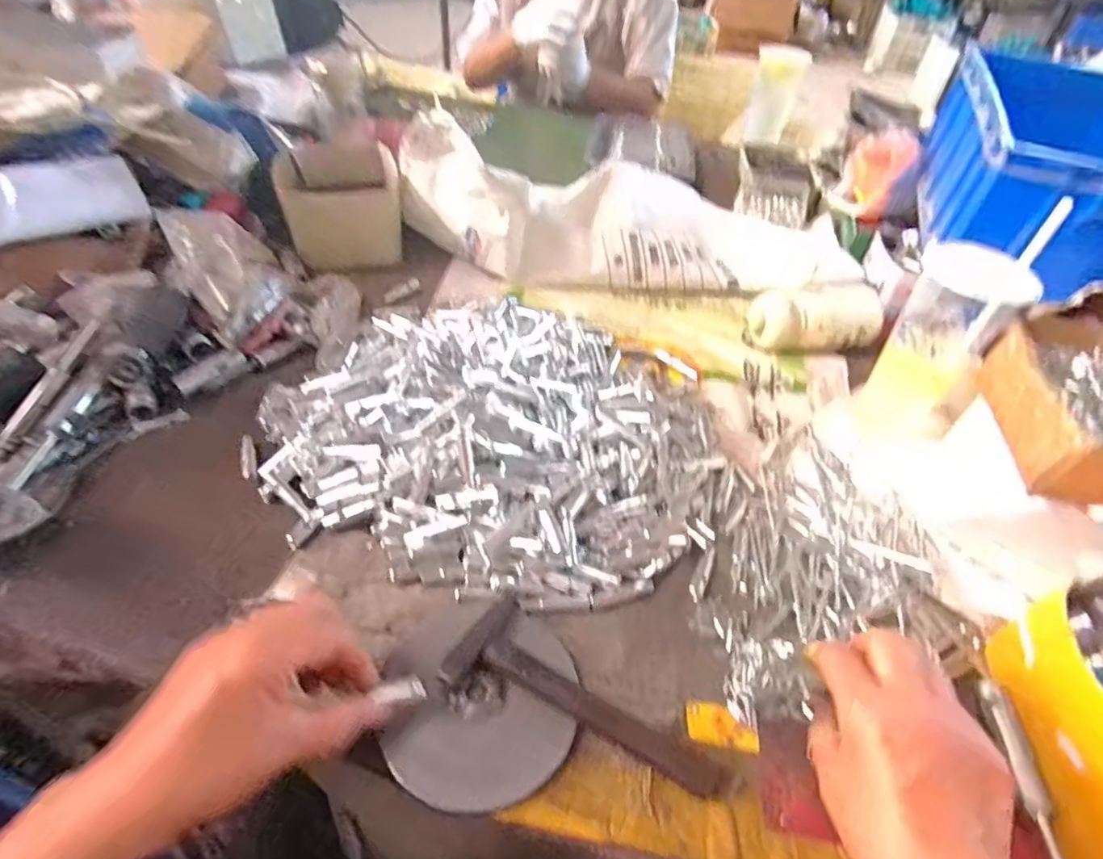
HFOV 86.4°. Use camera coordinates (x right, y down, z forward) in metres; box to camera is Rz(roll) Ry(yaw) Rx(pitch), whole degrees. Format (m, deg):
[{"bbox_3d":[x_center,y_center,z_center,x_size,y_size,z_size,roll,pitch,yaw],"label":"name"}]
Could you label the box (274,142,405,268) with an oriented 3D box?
[{"bbox_3d":[-0.283,-0.309,0.791,0.148,0.084,0.211,-13,48,-17],"label":"box"}]

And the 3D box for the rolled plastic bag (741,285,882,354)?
[{"bbox_3d":[0.303,-0.129,0.673,0.152,0.057,0.062,-7,46,-12],"label":"rolled plastic bag"}]

